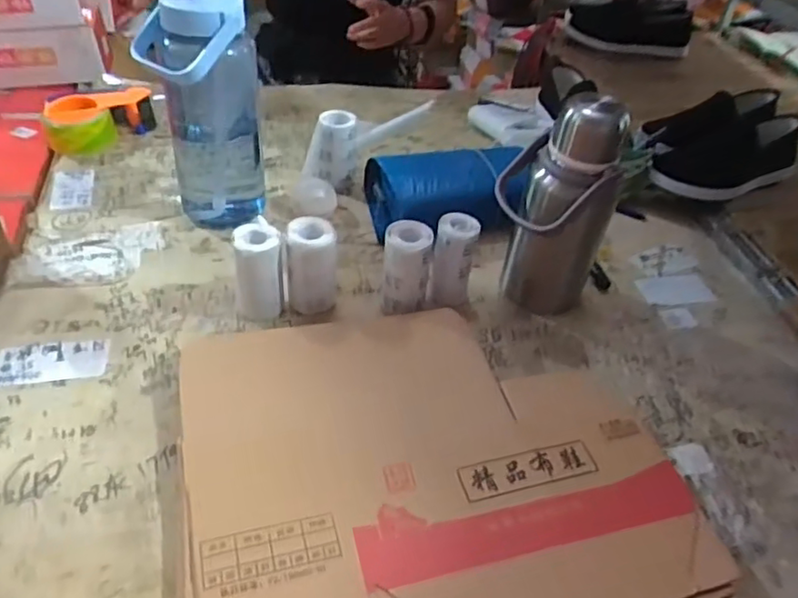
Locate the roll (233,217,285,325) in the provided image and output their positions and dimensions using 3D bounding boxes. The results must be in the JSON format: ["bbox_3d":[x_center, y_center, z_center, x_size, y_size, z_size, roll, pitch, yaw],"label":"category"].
[{"bbox_3d":[-0.150,-0.027,0.654,0.048,0.101,0.050,-1,41,-9],"label":"roll"}]

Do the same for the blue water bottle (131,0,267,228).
[{"bbox_3d":[-0.229,-0.217,0.721,0.090,0.281,0.107,30,46,25],"label":"blue water bottle"}]

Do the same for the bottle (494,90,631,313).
[{"bbox_3d":[0.170,-0.087,0.665,0.109,0.249,0.094,-15,45,-23],"label":"bottle"}]

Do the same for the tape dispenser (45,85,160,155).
[{"bbox_3d":[-0.457,-0.269,0.923,0.149,0.063,0.093,-15,45,-23],"label":"tape dispenser"}]

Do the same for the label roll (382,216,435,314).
[{"bbox_3d":[0.009,-0.032,0.679,0.050,0.102,0.049,4,41,-3],"label":"label roll"}]

